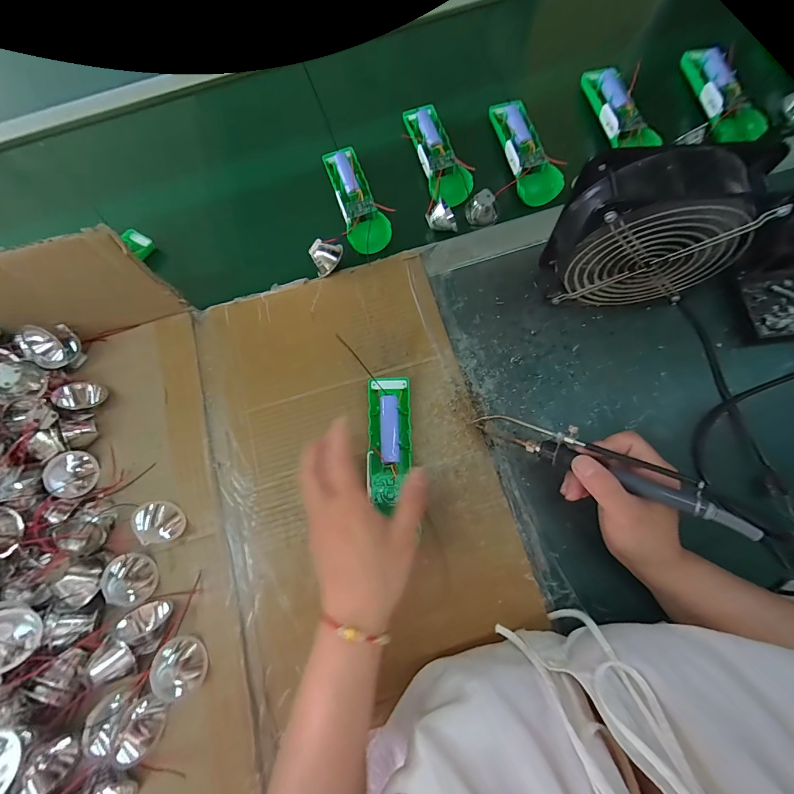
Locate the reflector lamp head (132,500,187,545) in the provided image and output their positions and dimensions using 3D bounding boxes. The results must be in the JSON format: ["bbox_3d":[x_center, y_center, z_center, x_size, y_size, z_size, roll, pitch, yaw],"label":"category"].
[{"bbox_3d":[-0.226,0.118,0.345,0.023,0.043,0.039,-6,71,33],"label":"reflector lamp head"}]

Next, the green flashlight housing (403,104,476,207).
[{"bbox_3d":[0.048,-0.293,0.439,0.045,0.026,0.136,-17,73,-1],"label":"green flashlight housing"}]

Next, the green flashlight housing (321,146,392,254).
[{"bbox_3d":[-0.049,-0.239,0.438,0.047,0.034,0.142,-20,73,-2],"label":"green flashlight housing"}]

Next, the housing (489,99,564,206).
[{"bbox_3d":[0.151,-0.290,0.429,0.046,0.037,0.139,-15,73,0],"label":"housing"}]

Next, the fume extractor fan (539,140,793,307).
[{"bbox_3d":[0.201,-0.125,0.312,0.122,0.165,0.066,9,74,7],"label":"fume extractor fan"}]

